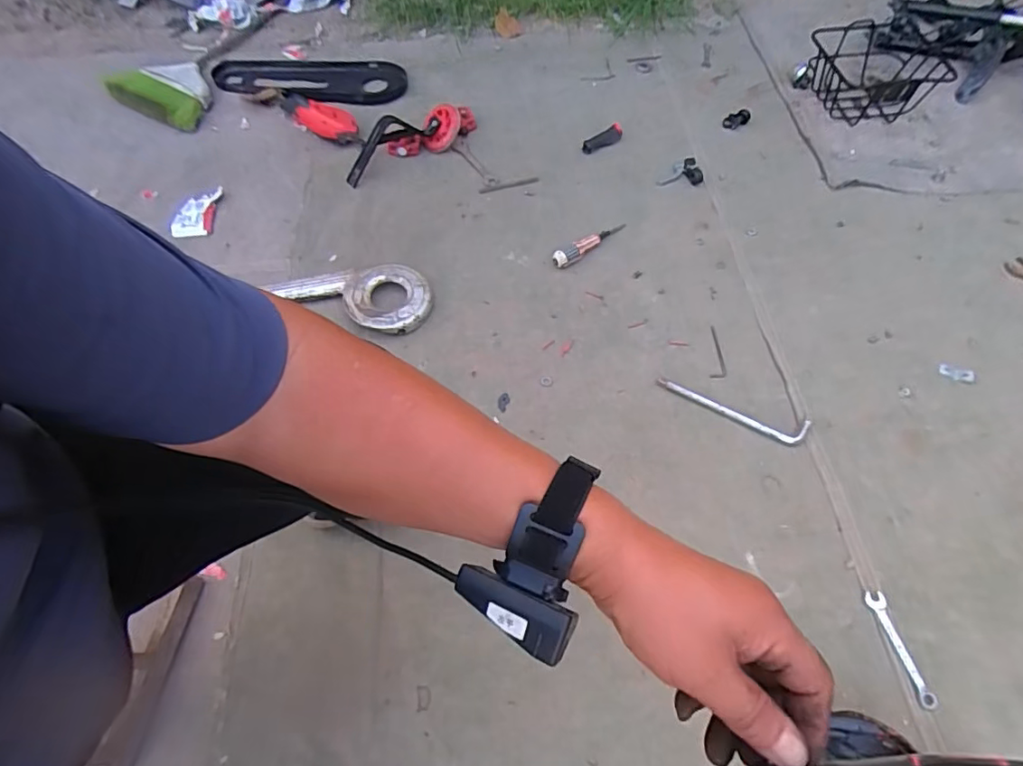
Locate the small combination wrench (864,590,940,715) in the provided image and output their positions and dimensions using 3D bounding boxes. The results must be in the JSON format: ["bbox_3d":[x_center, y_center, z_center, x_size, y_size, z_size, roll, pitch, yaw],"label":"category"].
[{"bbox_3d":[0.517,0.353,0.712,0.028,0.012,0.142,-11,61,-2],"label":"small combination wrench"}]

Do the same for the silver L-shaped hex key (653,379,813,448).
[{"bbox_3d":[0.370,0.042,0.901,0.250,0.011,0.050,20,65,14],"label":"silver L-shaped hex key"}]

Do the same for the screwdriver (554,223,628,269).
[{"bbox_3d":[0.152,-0.277,1.045,0.178,0.024,0.031,-34,64,-14],"label":"screwdriver"}]

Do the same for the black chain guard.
[{"bbox_3d":[-0.554,-0.833,1.467,0.546,0.028,0.177,6,62,8],"label":"black chain guard"}]

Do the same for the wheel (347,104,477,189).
[{"bbox_3d":[-0.227,-0.551,1.199,0.326,0.069,0.096,-28,63,-15],"label":"wheel"}]

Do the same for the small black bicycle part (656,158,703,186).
[{"bbox_3d":[0.365,-0.459,1.162,0.093,0.022,0.060,1,62,5],"label":"small black bicycle part"}]

